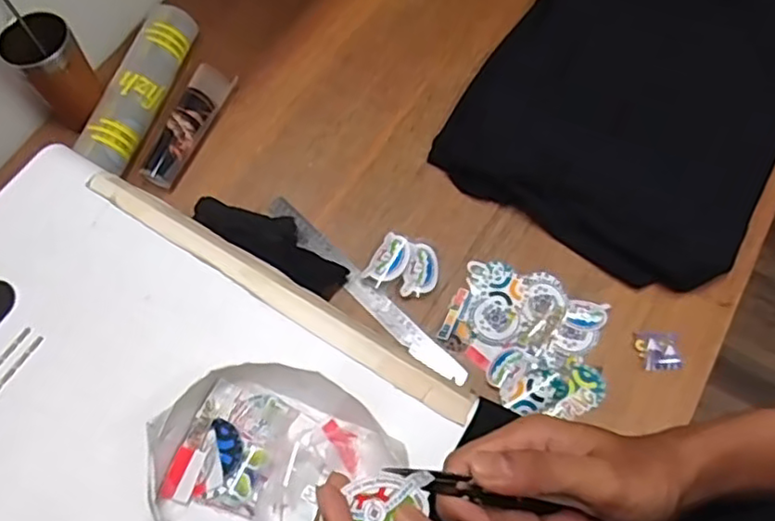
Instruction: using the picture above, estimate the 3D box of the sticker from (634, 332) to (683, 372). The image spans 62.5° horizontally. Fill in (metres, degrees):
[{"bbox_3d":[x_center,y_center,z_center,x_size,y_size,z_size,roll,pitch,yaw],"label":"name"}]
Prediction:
[{"bbox_3d":[0.307,0.103,0.726,0.048,0.004,0.044,-3,65,1],"label":"sticker"}]

